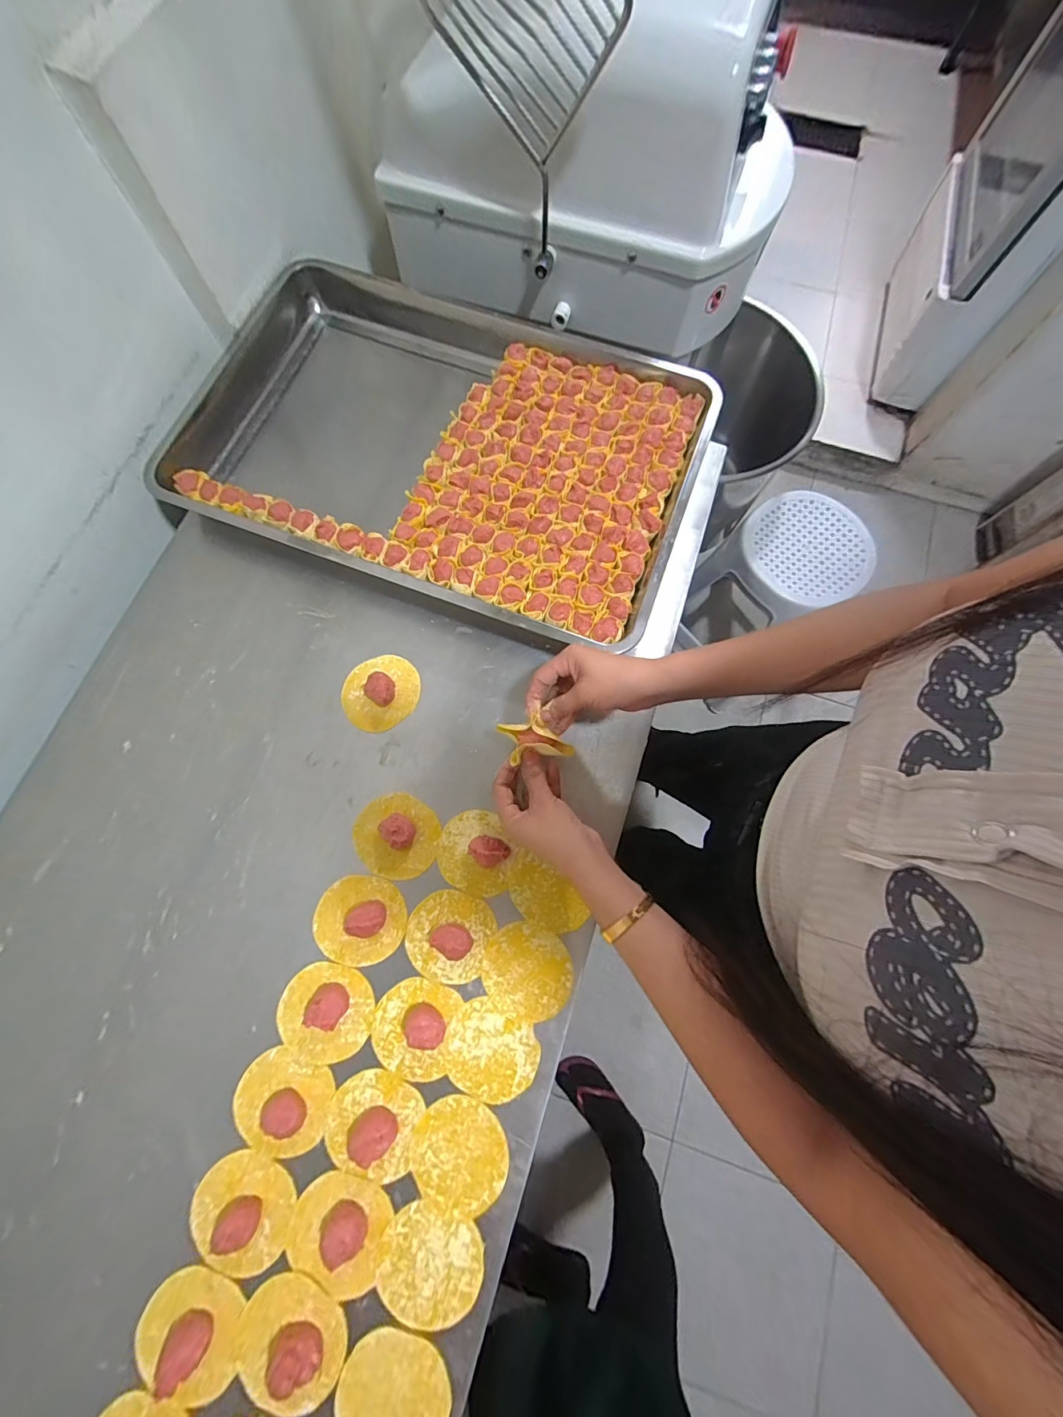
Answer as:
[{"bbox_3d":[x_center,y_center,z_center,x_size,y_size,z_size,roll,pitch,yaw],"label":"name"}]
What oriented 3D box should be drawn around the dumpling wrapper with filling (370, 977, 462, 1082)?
[{"bbox_3d":[-0.107,0.291,0.410,0.077,0.023,0.078,0,74,0],"label":"dumpling wrapper with filling"}]

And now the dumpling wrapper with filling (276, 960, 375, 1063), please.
[{"bbox_3d":[-0.191,0.278,0.412,0.086,0.026,0.077,10,74,2],"label":"dumpling wrapper with filling"}]

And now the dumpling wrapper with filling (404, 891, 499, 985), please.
[{"bbox_3d":[-0.079,0.216,0.427,0.079,0.024,0.078,0,74,0],"label":"dumpling wrapper with filling"}]

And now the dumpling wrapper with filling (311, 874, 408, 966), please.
[{"bbox_3d":[-0.166,0.201,0.429,0.086,0.026,0.077,6,74,2],"label":"dumpling wrapper with filling"}]

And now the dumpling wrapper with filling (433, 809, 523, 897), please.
[{"bbox_3d":[-0.055,0.140,0.445,0.077,0.026,0.077,0,74,0],"label":"dumpling wrapper with filling"}]

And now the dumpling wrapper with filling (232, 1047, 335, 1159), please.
[{"bbox_3d":[-0.221,0.349,0.401,0.083,0.012,0.072,19,75,5],"label":"dumpling wrapper with filling"}]

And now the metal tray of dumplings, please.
[{"bbox_3d":[-0.119,-0.326,0.565,0.624,0.053,0.404,20,75,5],"label":"metal tray of dumplings"}]

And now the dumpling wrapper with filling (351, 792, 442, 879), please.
[{"bbox_3d":[-0.137,0.125,0.451,0.086,0.023,0.078,16,74,4],"label":"dumpling wrapper with filling"}]

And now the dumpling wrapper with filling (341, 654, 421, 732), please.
[{"bbox_3d":[-0.165,-0.021,0.491,0.086,0.024,0.077,-40,78,-11],"label":"dumpling wrapper with filling"}]

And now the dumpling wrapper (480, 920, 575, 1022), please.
[{"bbox_3d":[-0.003,0.249,0.431,0.084,0.004,0.077,0,74,0],"label":"dumpling wrapper"}]

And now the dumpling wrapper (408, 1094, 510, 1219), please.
[{"bbox_3d":[-0.062,0.388,0.396,0.083,0.004,0.079,0,73,-1],"label":"dumpling wrapper"}]

